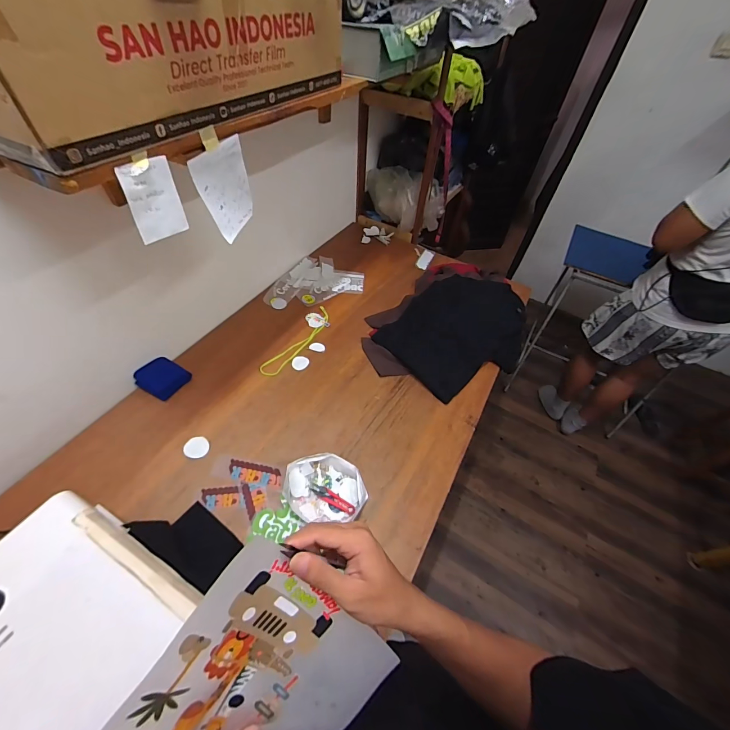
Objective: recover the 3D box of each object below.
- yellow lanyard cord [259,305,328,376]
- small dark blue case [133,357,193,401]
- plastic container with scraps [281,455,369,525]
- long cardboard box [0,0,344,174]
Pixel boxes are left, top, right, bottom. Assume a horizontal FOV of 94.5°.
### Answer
[{"bbox_3d":[-0.221,-0.087,1.150,0.068,0.005,0.349,27,54,15],"label":"yellow lanyard cord"},{"bbox_3d":[-0.593,0.036,0.992,0.114,0.044,0.112,23,53,13],"label":"small dark blue case"},{"bbox_3d":[-0.097,0.303,0.822,0.196,0.041,0.165,1,52,-4],"label":"plastic container with scraps"},{"bbox_3d":[-0.323,-0.524,0.545,0.287,0.147,0.615,25,54,14],"label":"long cardboard box"}]

